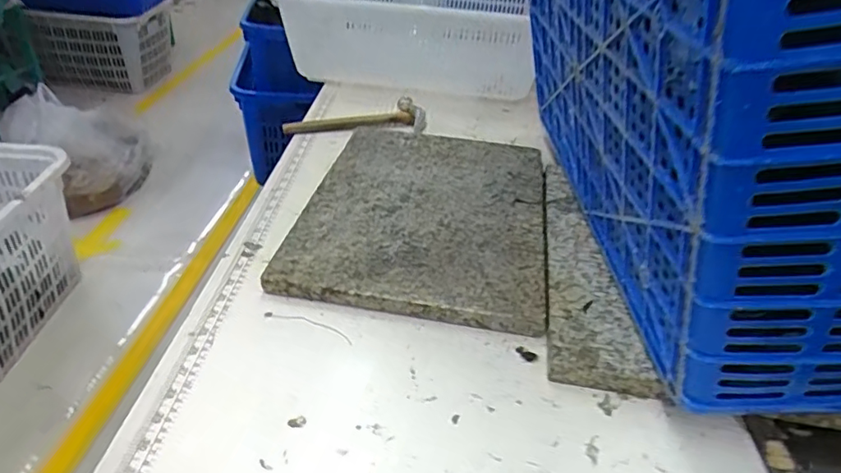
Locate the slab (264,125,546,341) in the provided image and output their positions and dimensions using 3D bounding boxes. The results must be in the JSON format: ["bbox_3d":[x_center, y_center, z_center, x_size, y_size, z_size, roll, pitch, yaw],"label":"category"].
[{"bbox_3d":[0.009,-0.036,0.720,0.293,0.023,0.382,8,37,5],"label":"slab"}]

